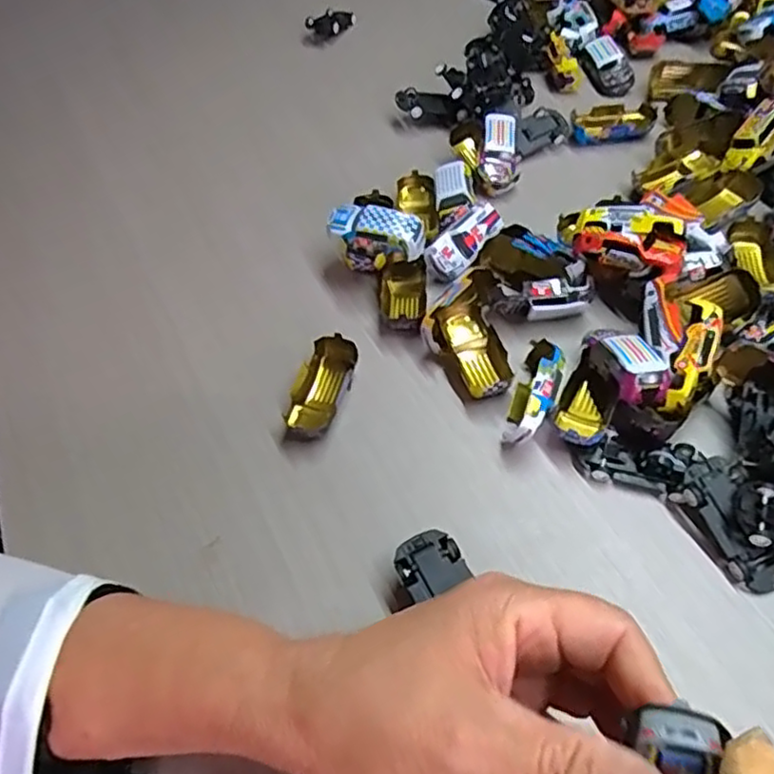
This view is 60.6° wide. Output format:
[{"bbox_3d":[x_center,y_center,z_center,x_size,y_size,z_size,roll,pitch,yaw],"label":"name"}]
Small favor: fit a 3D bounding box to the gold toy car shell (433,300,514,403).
[{"bbox_3d":[0.052,-0.021,0.396,0.038,0.020,0.065,-11,54,-3],"label":"gold toy car shell"}]

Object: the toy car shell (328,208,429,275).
[{"bbox_3d":[-0.007,-0.094,0.430,0.061,0.030,0.032,0,54,5],"label":"toy car shell"}]

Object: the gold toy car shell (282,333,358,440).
[{"bbox_3d":[-0.039,0.003,0.389,0.028,0.021,0.064,13,56,14],"label":"gold toy car shell"}]

